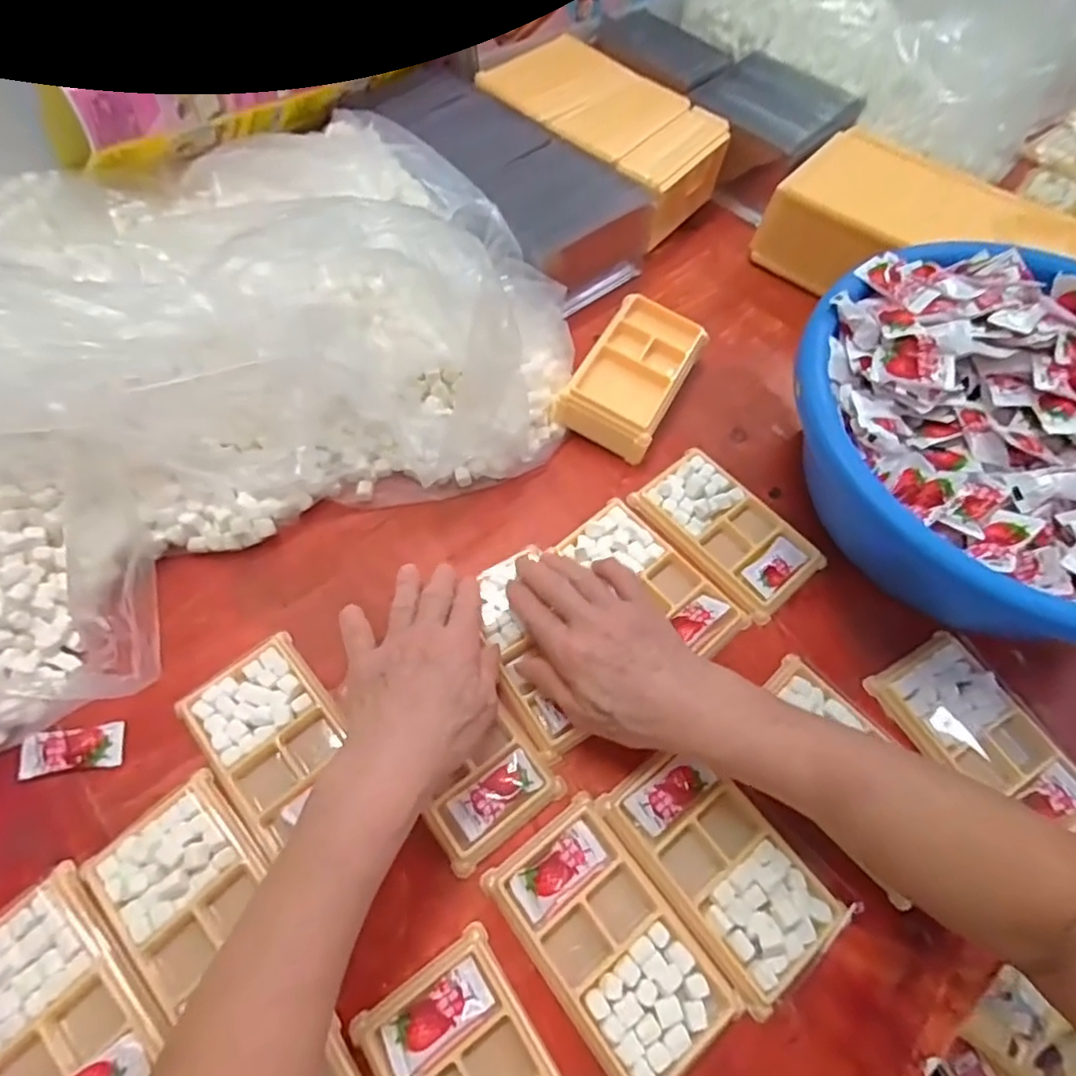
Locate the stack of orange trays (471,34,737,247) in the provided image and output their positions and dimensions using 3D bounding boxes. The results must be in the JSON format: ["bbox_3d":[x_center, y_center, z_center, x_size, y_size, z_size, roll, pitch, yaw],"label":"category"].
[{"bbox_3d":[0.068,-0.423,0.665,0.147,0.073,0.261,-37,70,-20],"label":"stack of orange trays"}]

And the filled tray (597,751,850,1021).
[{"bbox_3d":[0.109,0.190,0.373,0.079,0.011,0.131,-33,68,-18],"label":"filled tray"}]

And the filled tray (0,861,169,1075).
[{"bbox_3d":[-0.249,0.251,0.323,0.077,0.018,0.133,-37,69,-20],"label":"filled tray"}]

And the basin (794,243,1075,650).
[{"bbox_3d":[0.328,-0.057,0.452,0.305,0.134,0.304,1,62,-2],"label":"basin"}]

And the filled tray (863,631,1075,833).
[{"bbox_3d":[0.295,0.135,0.412,0.072,0.018,0.138,-28,66,-16],"label":"filled tray"}]

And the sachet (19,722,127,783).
[{"bbox_3d":[-0.291,0.132,0.390,0.057,0.008,0.026,-8,62,-7],"label":"sachet"}]

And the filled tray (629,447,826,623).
[{"bbox_3d":[0.145,-0.006,0.485,0.080,0.015,0.135,-37,69,-20],"label":"filled tray"}]

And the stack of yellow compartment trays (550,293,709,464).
[{"bbox_3d":[0.083,-0.137,0.535,0.087,0.044,0.140,29,64,12],"label":"stack of yellow compartment trays"}]

